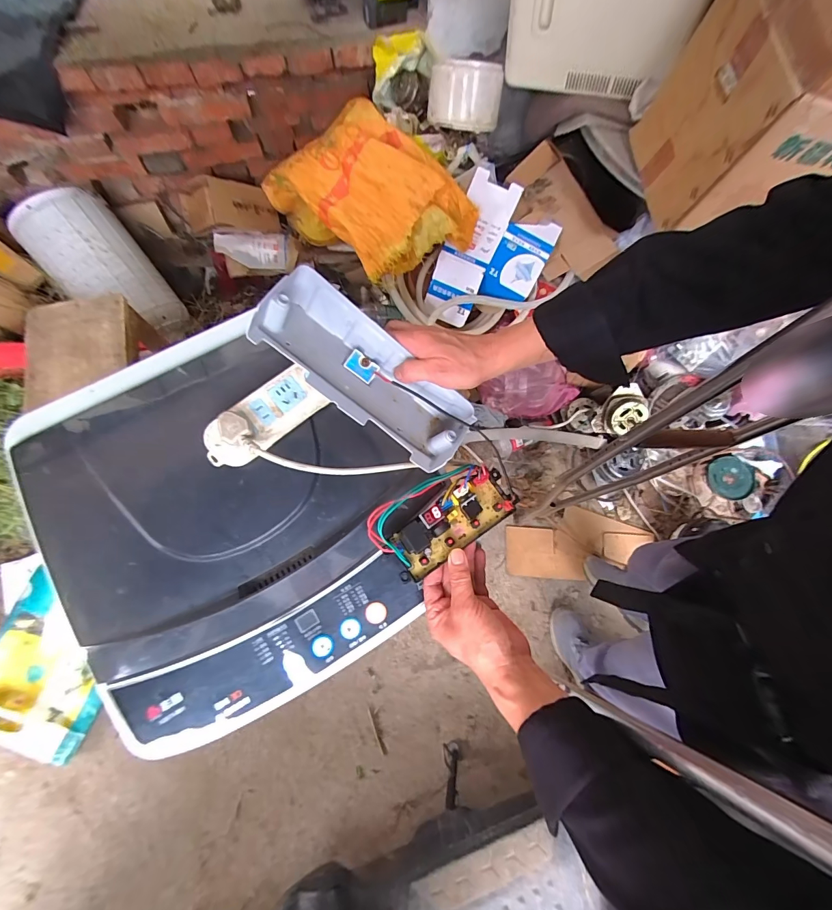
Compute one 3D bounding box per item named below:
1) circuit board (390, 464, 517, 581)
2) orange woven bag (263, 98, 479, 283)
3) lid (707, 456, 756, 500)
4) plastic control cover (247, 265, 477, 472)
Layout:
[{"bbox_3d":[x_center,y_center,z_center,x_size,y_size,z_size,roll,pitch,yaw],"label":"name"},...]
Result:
[{"bbox_3d":[0.042,0.072,0.433,0.140,0.033,0.063,-34,75,-12],"label":"circuit board"},{"bbox_3d":[-0.137,-0.727,1.092,0.594,0.267,0.299,43,75,12],"label":"orange woven bag"},{"bbox_3d":[1.015,0.072,1.248,0.123,0.011,0.134,0,90,16],"label":"lid"},{"bbox_3d":[-0.053,-0.086,0.435,0.247,0.052,0.093,39,73,-14],"label":"plastic control cover"}]

